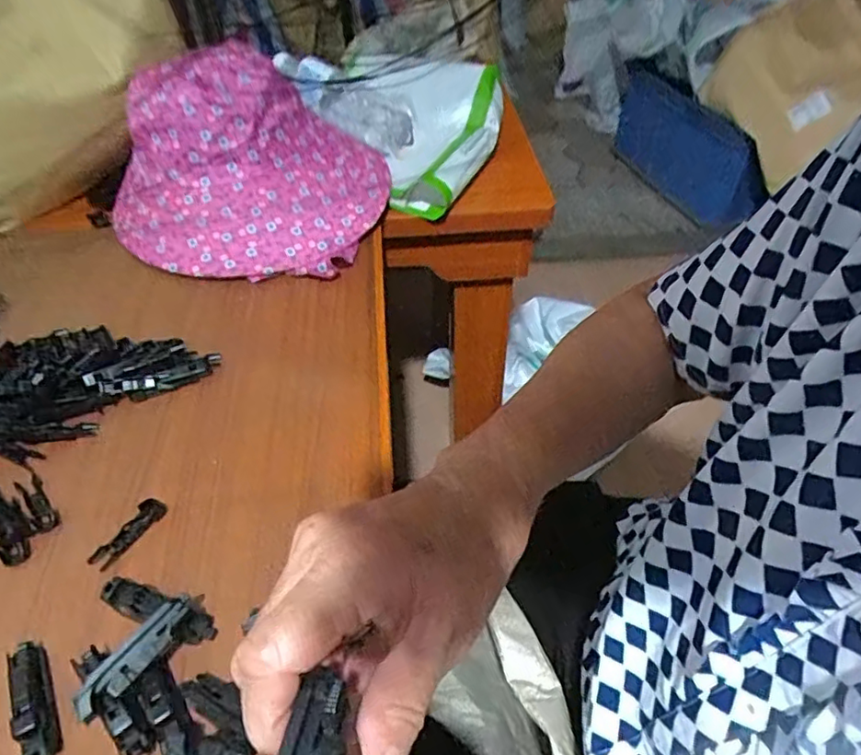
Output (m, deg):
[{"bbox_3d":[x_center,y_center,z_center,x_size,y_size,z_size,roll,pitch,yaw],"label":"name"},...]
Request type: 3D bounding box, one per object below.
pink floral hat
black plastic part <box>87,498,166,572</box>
[{"bbox_3d":[-0.190,-0.240,0.640,0.255,0.159,0.243,0,46,0],"label":"pink floral hat"},{"bbox_3d":[-0.208,0.106,0.412,0.016,0.007,0.056,23,50,21],"label":"black plastic part"}]

